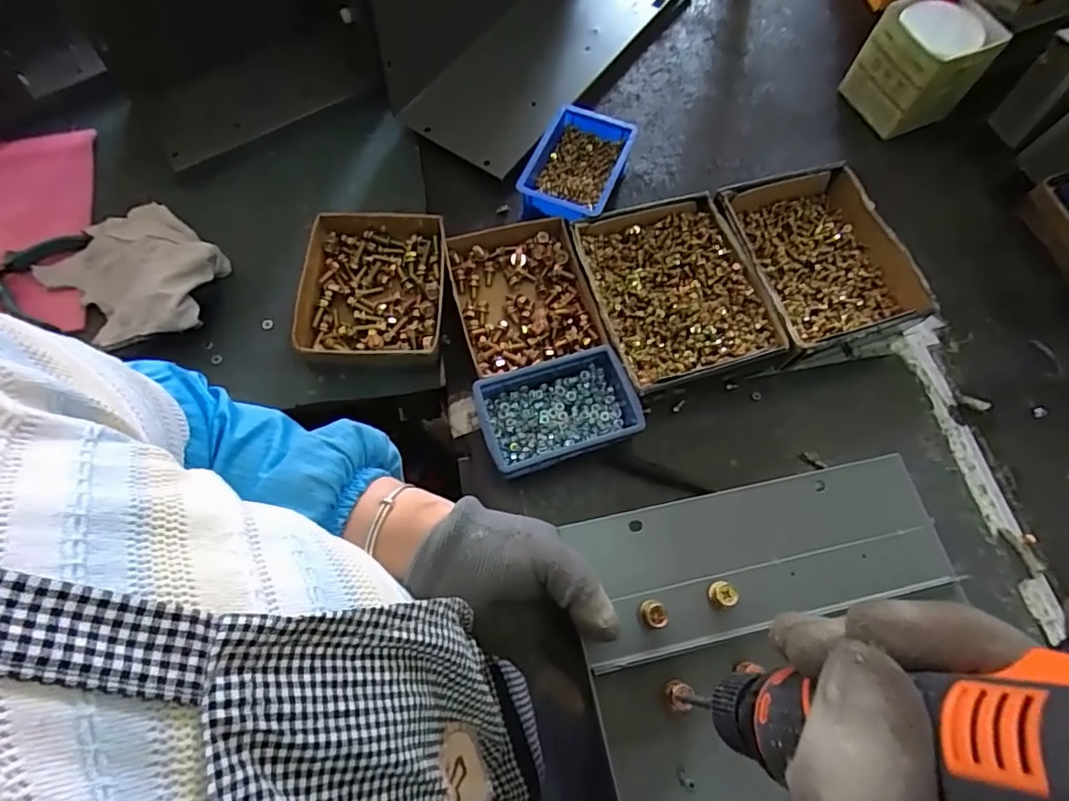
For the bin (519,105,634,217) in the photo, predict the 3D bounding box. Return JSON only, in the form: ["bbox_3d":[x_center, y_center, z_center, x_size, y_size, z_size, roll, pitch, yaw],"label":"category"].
[{"bbox_3d":[0.050,-0.262,0.645,0.095,0.062,0.155,22,69,7],"label":"bin"}]

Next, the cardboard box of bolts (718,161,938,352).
[{"bbox_3d":[0.312,-0.151,0.624,0.178,0.069,0.201,-17,69,-8],"label":"cardboard box of bolts"}]

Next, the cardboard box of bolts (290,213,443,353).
[{"bbox_3d":[-0.167,-0.115,0.585,0.145,0.041,0.168,1,68,-1],"label":"cardboard box of bolts"}]

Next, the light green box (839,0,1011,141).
[{"bbox_3d":[0.485,-0.425,0.715,0.117,0.113,0.125,-24,70,-11],"label":"light green box"}]

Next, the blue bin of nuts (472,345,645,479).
[{"bbox_3d":[0.023,0.013,0.535,0.143,0.046,0.093,-17,69,-8],"label":"blue bin of nuts"}]

